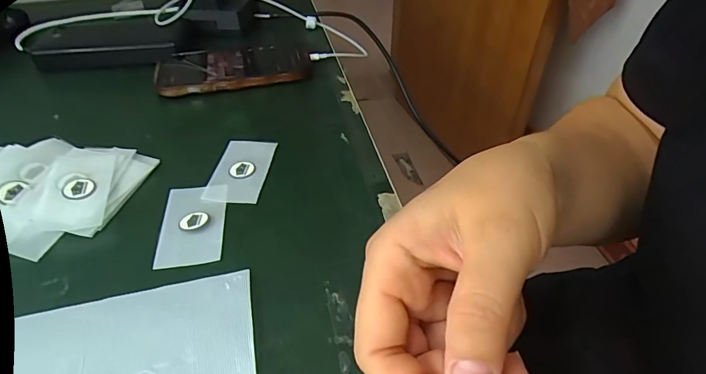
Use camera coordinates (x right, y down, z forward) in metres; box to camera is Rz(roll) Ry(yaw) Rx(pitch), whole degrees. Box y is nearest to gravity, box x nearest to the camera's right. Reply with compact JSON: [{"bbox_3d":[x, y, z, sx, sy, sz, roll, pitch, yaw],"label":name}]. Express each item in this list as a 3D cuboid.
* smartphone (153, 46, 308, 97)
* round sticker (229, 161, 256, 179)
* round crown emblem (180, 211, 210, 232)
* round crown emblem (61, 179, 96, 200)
[{"bbox_3d":[-0.122,-0.126,0.441,0.150,0.011,0.082,-12,44,-13],"label":"smartphone"},{"bbox_3d":[-0.085,-0.013,0.327,0.020,0.004,0.021,0,43,0],"label":"round sticker"},{"bbox_3d":[-0.107,0.022,0.286,0.019,0.004,0.017,-25,48,-25],"label":"round crown emblem"},{"bbox_3d":[-0.190,0.002,0.296,0.020,0.004,0.019,0,43,0],"label":"round crown emblem"}]

